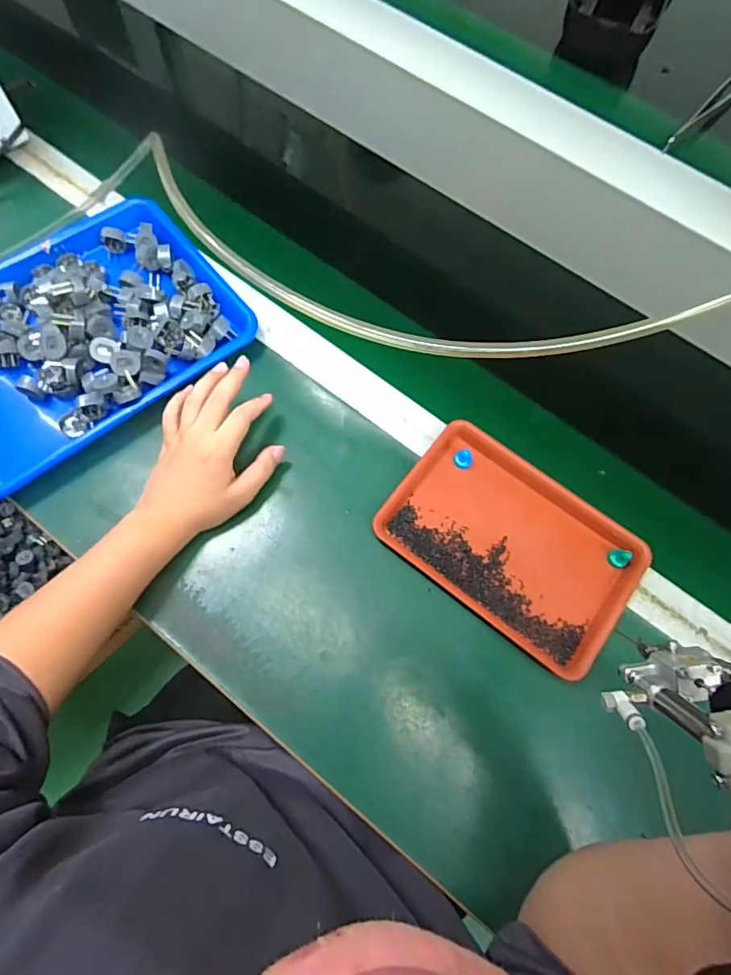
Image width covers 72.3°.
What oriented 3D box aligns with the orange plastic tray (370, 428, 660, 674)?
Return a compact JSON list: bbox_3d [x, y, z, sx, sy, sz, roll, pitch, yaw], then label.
[{"bbox_3d":[0.145,0.050,0.490,0.235,0.019,0.163,36,77,9],"label":"orange plastic tray"}]

